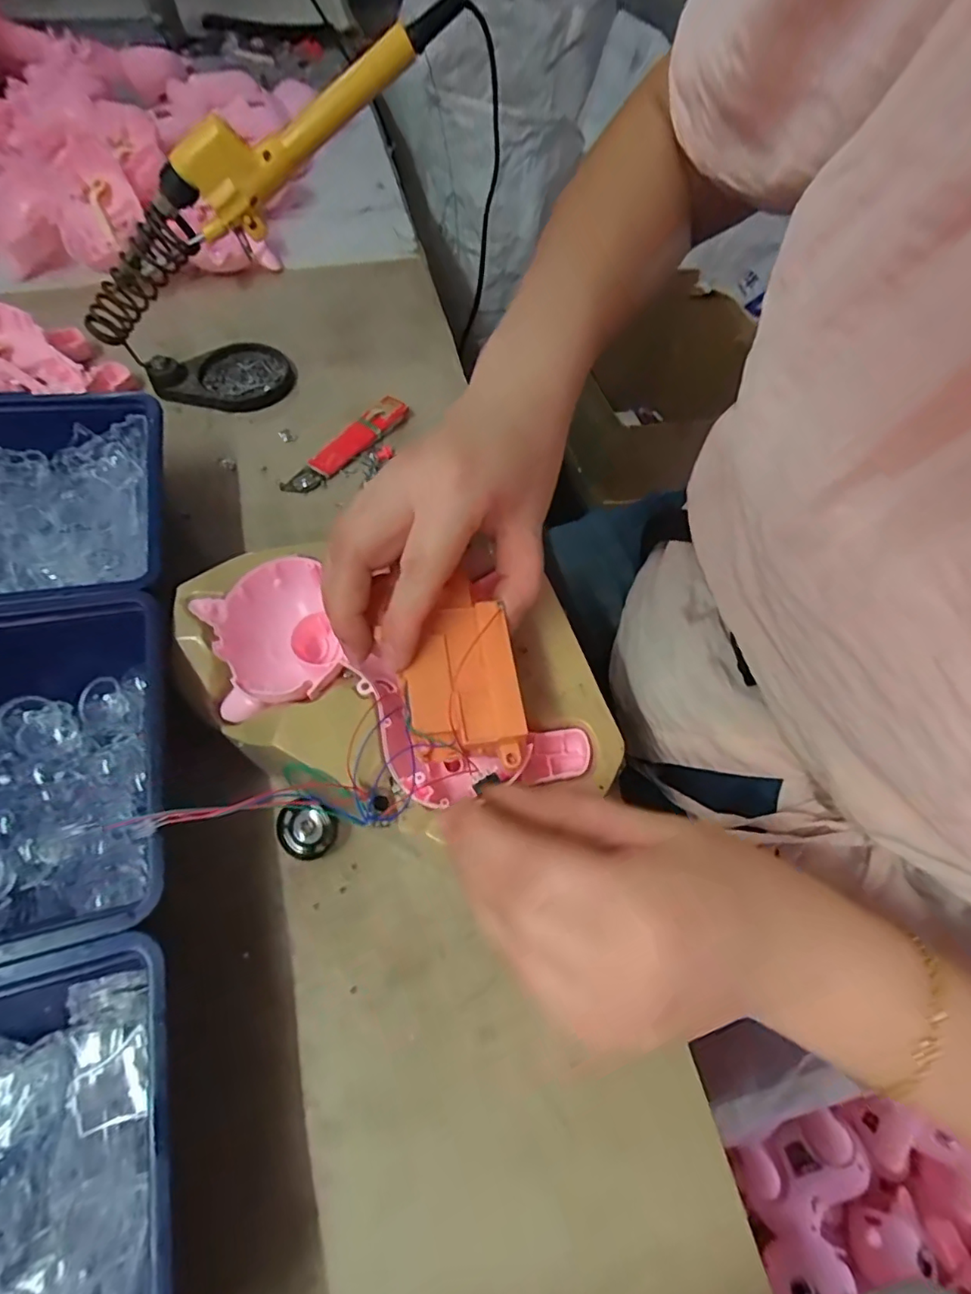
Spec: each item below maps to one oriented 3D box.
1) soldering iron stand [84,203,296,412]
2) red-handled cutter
[{"bbox_3d":[-0.194,-0.213,0.358,0.111,0.101,0.069,-23,65,-15],"label":"soldering iron stand"},{"bbox_3d":[-0.095,-0.139,0.374,0.024,0.009,0.104,37,66,16],"label":"red-handled cutter"}]

